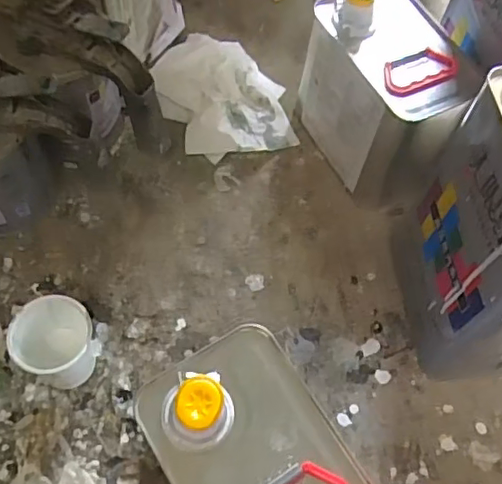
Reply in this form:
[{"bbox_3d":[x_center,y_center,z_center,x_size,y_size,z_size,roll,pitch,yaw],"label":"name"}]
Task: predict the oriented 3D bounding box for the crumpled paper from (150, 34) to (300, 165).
[{"bbox_3d":[-0.038,-0.190,0.725,0.150,0.053,0.183,-14,64,-11],"label":"crumpled paper"}]

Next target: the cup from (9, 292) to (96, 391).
[{"bbox_3d":[-0.181,0.094,0.545,0.061,0.073,0.067,2,62,-3],"label":"cup"}]

